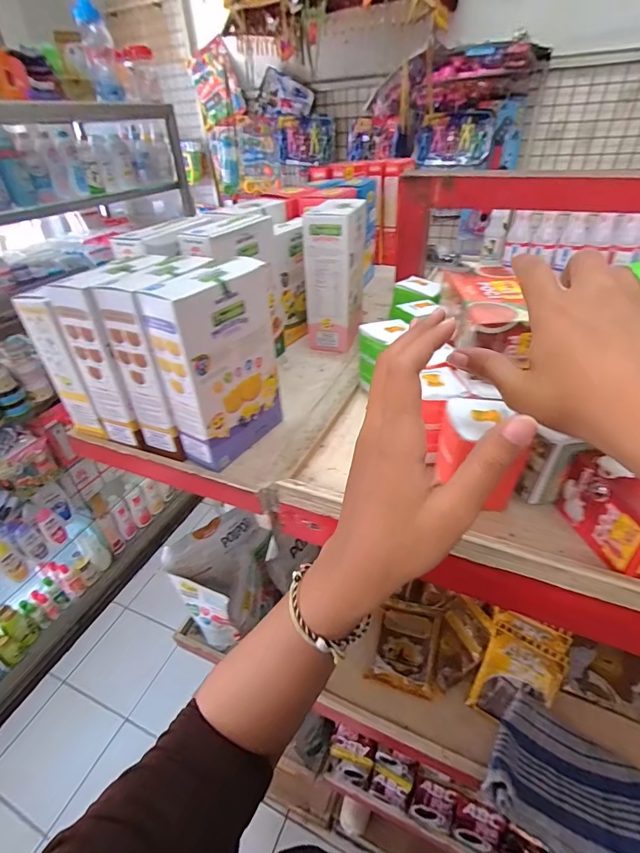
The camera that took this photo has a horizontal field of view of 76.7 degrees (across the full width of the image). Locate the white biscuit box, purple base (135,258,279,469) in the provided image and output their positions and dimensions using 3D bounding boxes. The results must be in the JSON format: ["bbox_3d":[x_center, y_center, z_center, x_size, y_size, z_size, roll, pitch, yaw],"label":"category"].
[{"bbox_3d":[-0.082,-0.053,0.352,0.038,0.154,0.103,19,42,27],"label":"white biscuit box, purple base"}]

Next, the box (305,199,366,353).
[{"bbox_3d":[0.023,-0.199,0.538,0.067,0.164,0.103,6,38,13],"label":"box"}]

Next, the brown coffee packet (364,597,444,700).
[{"bbox_3d":[0.131,0.326,0.609,0.086,0.027,0.118,11,39,19],"label":"brown coffee packet"}]

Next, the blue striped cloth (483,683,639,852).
[{"bbox_3d":[0.294,0.418,0.456,0.183,0.047,0.133,25,45,33],"label":"blue striped cloth"}]

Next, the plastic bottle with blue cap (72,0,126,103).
[{"bbox_3d":[-0.706,-1.202,1.287,0.093,0.253,0.080,-12,37,-11],"label":"plastic bottle with blue cap"}]

